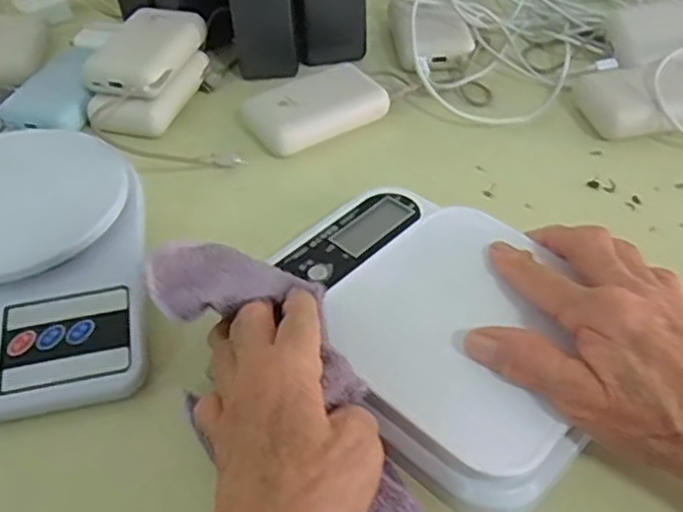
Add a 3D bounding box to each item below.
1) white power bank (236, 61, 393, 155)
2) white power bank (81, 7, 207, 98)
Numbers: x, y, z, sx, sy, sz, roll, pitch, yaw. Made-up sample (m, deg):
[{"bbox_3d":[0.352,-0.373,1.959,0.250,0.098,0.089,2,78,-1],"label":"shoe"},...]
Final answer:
[{"bbox_3d":[-0.018,-0.108,0.507,0.098,0.028,0.058,-23,49,-19],"label":"white power bank"},{"bbox_3d":[-0.154,-0.163,0.537,0.065,0.019,0.098,12,47,15],"label":"white power bank"}]

